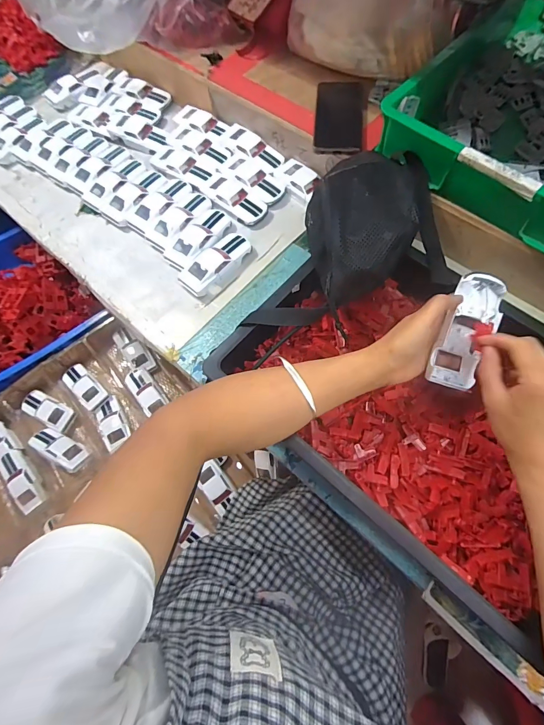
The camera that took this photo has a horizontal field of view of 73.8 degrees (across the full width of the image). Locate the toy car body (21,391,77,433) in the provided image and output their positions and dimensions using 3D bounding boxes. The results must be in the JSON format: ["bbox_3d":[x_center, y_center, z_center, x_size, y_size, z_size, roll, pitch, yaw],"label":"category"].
[{"bbox_3d":[-0.478,0.102,0.771,0.122,0.026,0.051,24,71,13],"label":"toy car body"}]

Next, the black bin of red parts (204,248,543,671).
[{"bbox_3d":[0.186,0.049,0.455,0.457,0.094,0.326,38,74,17],"label":"black bin of red parts"}]

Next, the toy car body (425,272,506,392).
[{"bbox_3d":[0.226,-0.034,0.419,0.056,0.028,0.130,16,103,10],"label":"toy car body"}]

